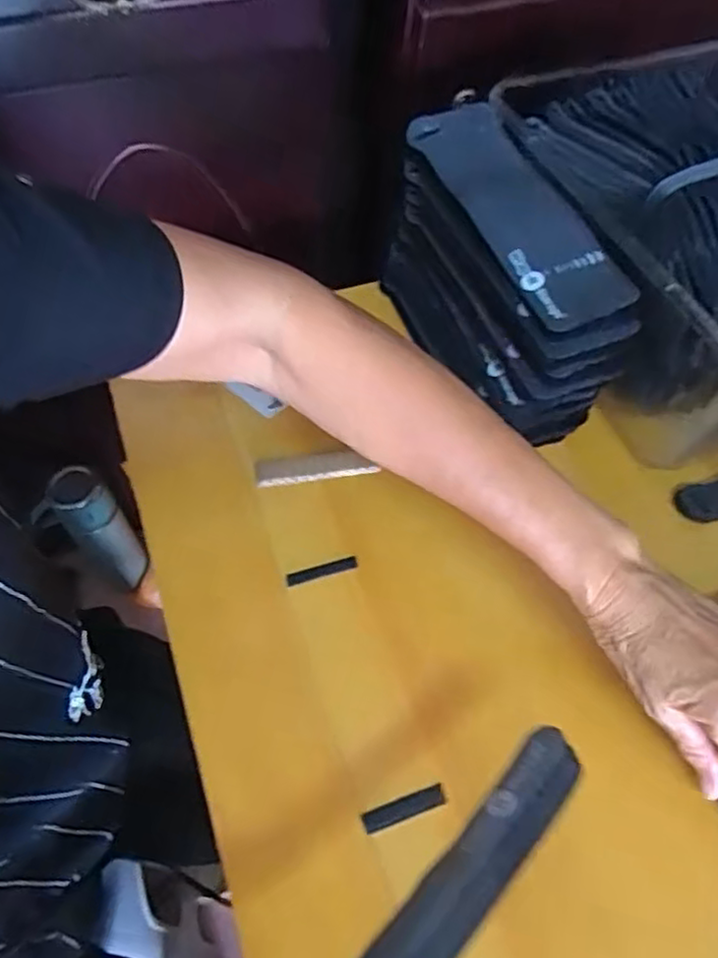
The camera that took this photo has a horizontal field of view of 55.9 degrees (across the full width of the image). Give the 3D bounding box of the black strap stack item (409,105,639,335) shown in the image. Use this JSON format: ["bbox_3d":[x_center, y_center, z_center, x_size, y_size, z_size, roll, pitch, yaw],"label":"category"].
[{"bbox_3d":[0.102,-0.177,0.441,0.071,0.016,0.201,-23,61,-15],"label":"black strap stack item"}]

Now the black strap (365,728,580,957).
[{"bbox_3d":[0.024,0.164,0.242,0.026,0.014,0.190,41,54,21],"label":"black strap"}]

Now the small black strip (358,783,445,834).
[{"bbox_3d":[0.024,0.175,0.359,0.046,0.004,0.011,-16,60,-12],"label":"small black strip"}]

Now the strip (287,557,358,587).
[{"bbox_3d":[-0.023,0.060,0.436,0.046,0.004,0.009,-15,60,-11],"label":"strip"}]

